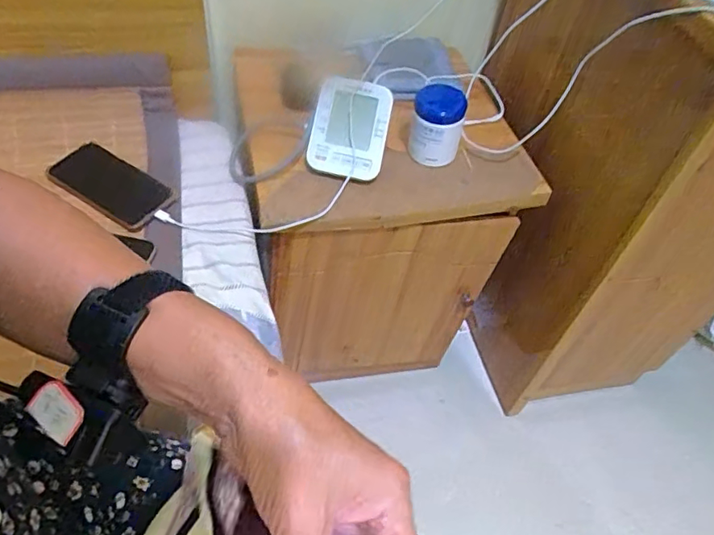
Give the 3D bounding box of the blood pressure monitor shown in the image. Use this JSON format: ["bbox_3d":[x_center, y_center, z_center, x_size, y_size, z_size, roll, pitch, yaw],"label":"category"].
[{"bbox_3d":[-0.010,-0.187,0.740,0.101,0.084,0.122,9,50,1],"label":"blood pressure monitor"}]

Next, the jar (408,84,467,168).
[{"bbox_3d":[0.113,-0.203,0.765,0.071,0.087,0.069,3,50,-4],"label":"jar"}]

